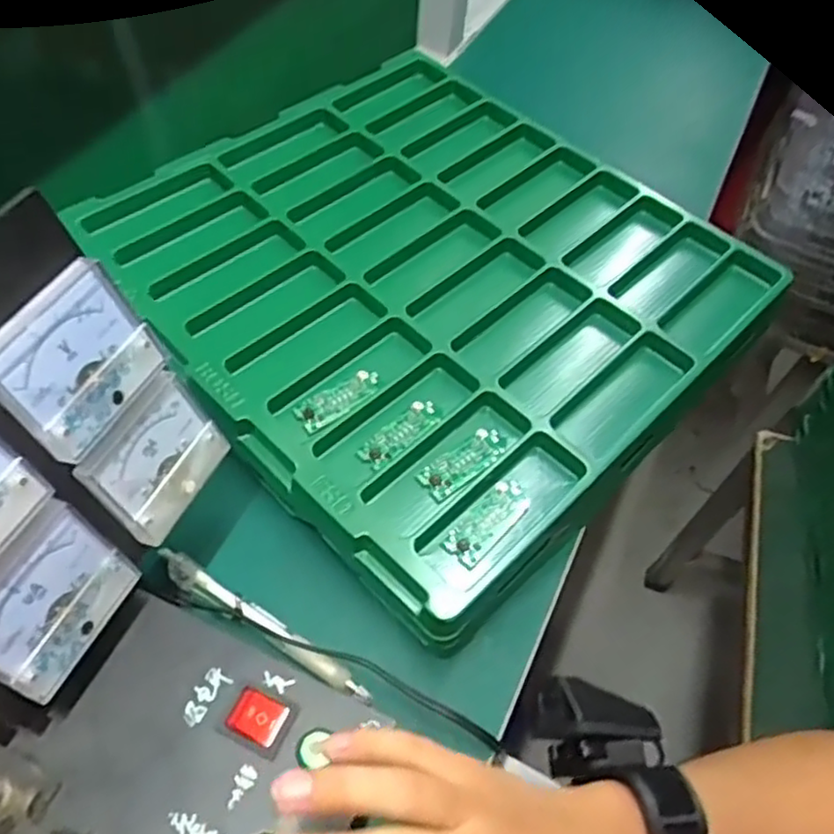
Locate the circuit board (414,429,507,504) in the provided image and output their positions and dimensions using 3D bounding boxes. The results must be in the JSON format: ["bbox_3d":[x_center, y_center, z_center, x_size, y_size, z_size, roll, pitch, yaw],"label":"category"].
[{"bbox_3d":[0.029,0.026,0.421,0.060,0.004,0.022,-35,62,-22],"label":"circuit board"}]

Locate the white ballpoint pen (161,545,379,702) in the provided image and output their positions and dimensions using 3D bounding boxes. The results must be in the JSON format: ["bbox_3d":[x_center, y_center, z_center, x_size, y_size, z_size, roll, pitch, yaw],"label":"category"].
[{"bbox_3d":[-0.087,0.114,0.389,0.143,0.010,0.015,28,58,15],"label":"white ballpoint pen"}]

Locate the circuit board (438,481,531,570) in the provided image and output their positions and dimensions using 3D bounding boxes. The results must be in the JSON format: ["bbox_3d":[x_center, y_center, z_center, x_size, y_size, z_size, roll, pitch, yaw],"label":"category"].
[{"bbox_3d":[0.041,0.058,0.397,0.024,0.004,0.059,36,62,22],"label":"circuit board"}]

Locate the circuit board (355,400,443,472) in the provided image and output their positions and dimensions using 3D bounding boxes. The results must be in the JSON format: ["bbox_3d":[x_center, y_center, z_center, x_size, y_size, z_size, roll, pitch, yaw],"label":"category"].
[{"bbox_3d":[-0.011,0.010,0.430,0.058,0.005,0.022,-38,64,-24],"label":"circuit board"}]

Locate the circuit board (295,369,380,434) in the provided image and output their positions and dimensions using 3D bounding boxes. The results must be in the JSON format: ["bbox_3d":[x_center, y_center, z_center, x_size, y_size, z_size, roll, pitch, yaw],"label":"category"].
[{"bbox_3d":[-0.049,-0.012,0.441,0.057,0.004,0.021,-36,63,-23],"label":"circuit board"}]

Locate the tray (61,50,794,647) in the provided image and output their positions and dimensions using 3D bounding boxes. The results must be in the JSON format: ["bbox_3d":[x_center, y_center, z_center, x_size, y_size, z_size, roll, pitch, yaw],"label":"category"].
[{"bbox_3d":[0.007,-0.108,0.517,0.397,0.051,0.383,39,63,23],"label":"tray"}]

